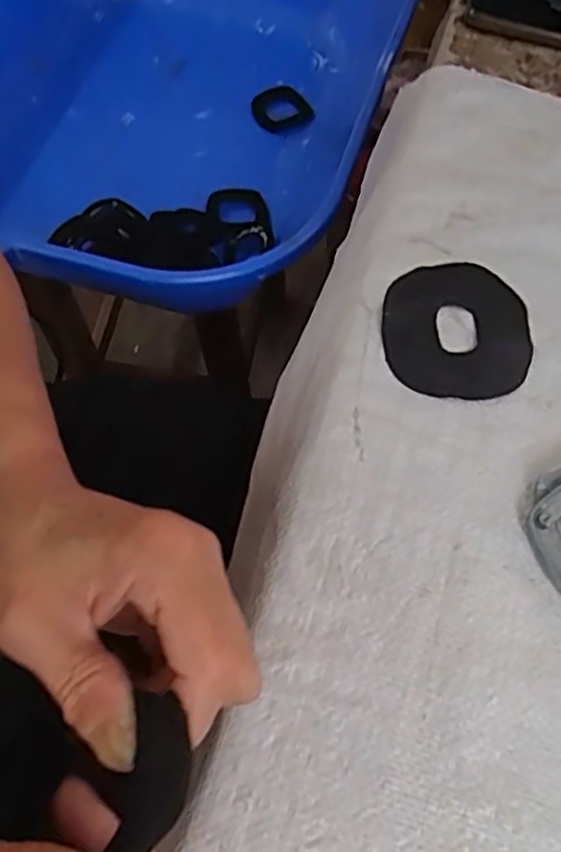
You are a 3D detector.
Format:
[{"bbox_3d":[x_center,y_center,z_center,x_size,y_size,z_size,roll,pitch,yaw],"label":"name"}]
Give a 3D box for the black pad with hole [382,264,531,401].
[{"bbox_3d":[0.092,-0.051,0.369,0.075,0.008,0.079,3,63,-1],"label":"black pad with hole"}]

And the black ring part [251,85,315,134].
[{"bbox_3d":[0.001,-0.358,0.794,0.057,0.015,0.065,-35,70,-18],"label":"black ring part"}]

